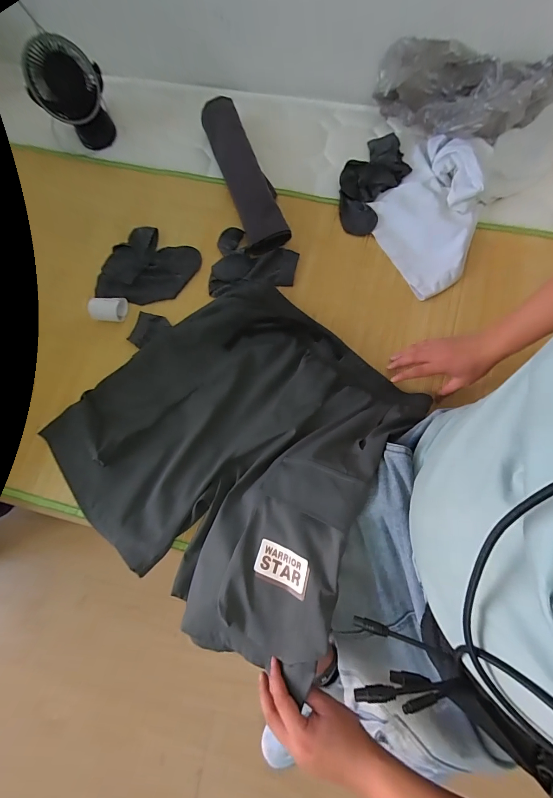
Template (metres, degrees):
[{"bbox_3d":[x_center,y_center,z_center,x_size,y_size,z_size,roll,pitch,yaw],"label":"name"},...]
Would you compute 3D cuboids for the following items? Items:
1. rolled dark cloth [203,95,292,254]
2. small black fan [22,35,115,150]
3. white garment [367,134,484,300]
[{"bbox_3d":[-0.069,-0.475,0.694,0.094,0.057,0.374,-17,75,-3],"label":"rolled dark cloth"},{"bbox_3d":[-0.444,-0.664,0.717,0.145,0.167,0.096,-22,73,-5],"label":"small black fan"},{"bbox_3d":[0.306,-0.379,0.647,0.215,0.070,0.319,31,77,9],"label":"white garment"}]

